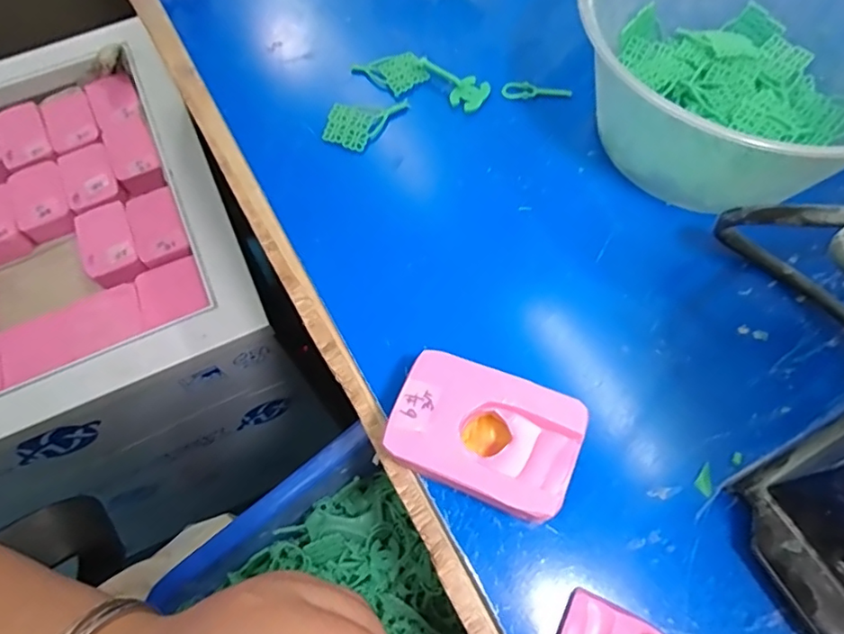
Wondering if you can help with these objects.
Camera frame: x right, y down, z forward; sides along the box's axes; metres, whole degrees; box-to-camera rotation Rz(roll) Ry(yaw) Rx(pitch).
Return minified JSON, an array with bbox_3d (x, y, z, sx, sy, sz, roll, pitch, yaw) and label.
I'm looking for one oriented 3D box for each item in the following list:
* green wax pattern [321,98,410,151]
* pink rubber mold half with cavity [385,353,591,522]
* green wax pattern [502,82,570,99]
[{"bbox_3d":[-0.034,-0.115,0.313,0.028,0.008,0.048,35,72,16],"label":"green wax pattern"},{"bbox_3d":[0.024,0.049,0.223,0.069,0.038,0.046,20,68,11],"label":"pink rubber mold half with cavity"},{"bbox_3d":[0.067,-0.133,0.320,0.040,0.004,0.012,-2,66,2],"label":"green wax pattern"}]

